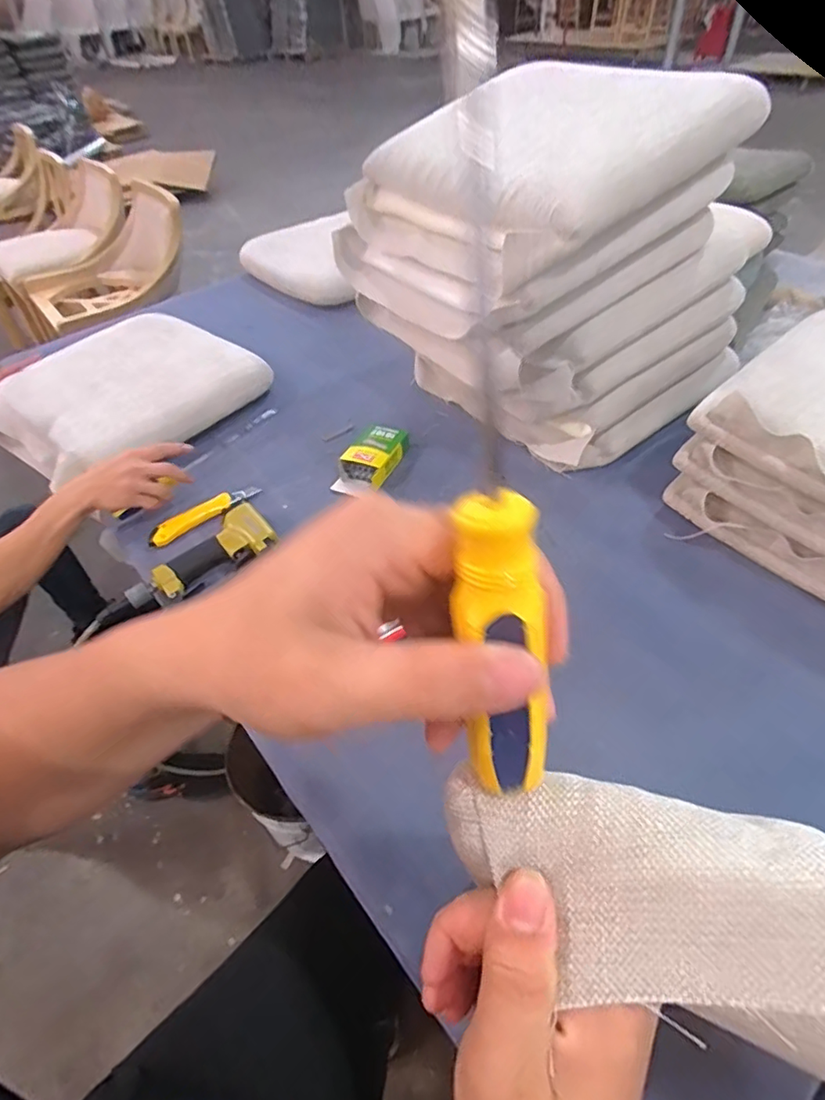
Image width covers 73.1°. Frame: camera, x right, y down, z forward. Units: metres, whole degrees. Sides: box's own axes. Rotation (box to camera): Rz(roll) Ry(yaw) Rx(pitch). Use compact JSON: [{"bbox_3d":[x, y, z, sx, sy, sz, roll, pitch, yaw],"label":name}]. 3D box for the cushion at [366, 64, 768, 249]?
[{"bbox_3d":[0.184,-0.563,0.765,0.403,0.078,0.429,-37,55,-3],"label":"cushion"}]

